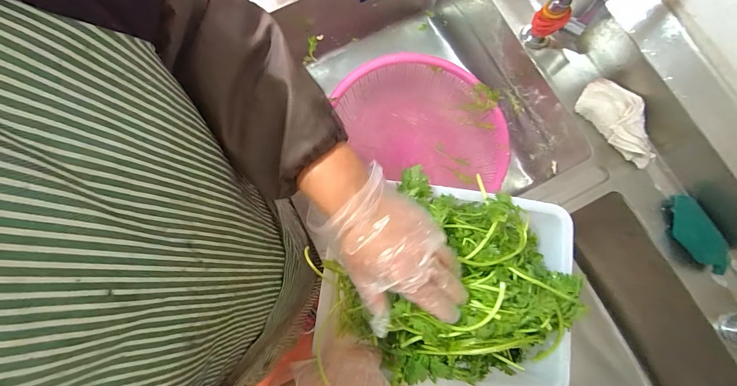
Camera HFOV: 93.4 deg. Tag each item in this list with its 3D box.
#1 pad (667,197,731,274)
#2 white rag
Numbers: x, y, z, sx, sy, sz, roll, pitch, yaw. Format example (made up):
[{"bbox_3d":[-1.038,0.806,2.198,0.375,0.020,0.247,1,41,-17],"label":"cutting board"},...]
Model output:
[{"bbox_3d":[0.490,0.061,0.519,0.013,0.047,0.114,1,59,-33],"label":"pad"},{"bbox_3d":[0.398,-0.112,0.550,0.063,0.067,0.151,-35,81,-8],"label":"white rag"}]

